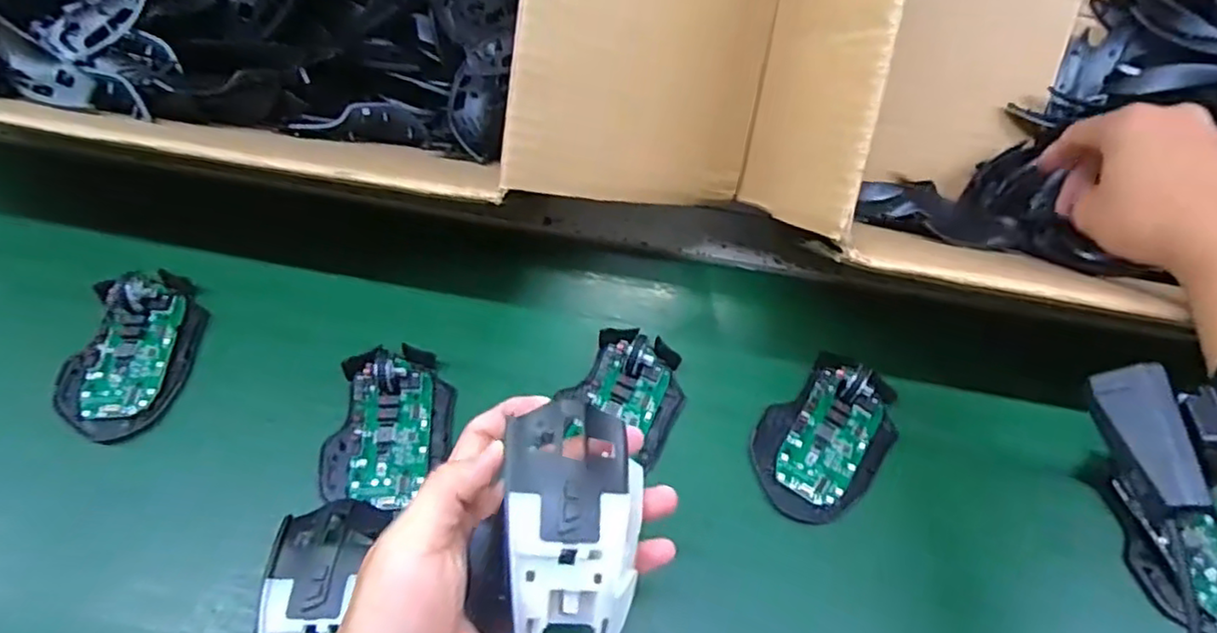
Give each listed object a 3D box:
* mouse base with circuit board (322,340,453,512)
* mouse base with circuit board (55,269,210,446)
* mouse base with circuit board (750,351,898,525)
[{"bbox_3d":[-0.135,0.062,0.410,0.069,0.030,0.106,5,57,-1],"label":"mouse base with circuit board"},{"bbox_3d":[-0.308,0.019,0.428,0.066,0.032,0.118,5,57,-1],"label":"mouse base with circuit board"},{"bbox_3d":[0.140,0.074,0.422,0.073,0.023,0.113,38,63,19],"label":"mouse base with circuit board"}]

